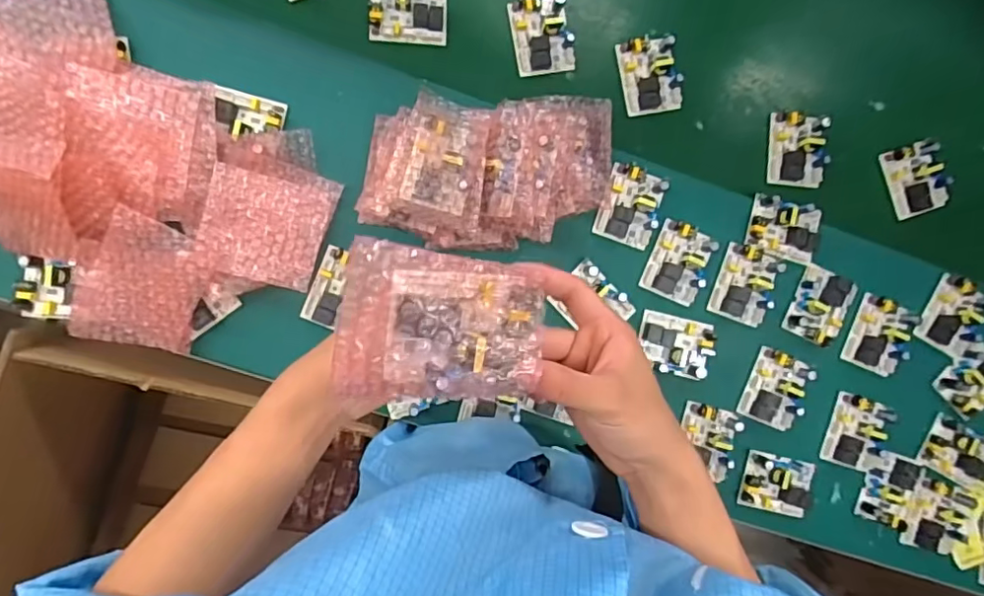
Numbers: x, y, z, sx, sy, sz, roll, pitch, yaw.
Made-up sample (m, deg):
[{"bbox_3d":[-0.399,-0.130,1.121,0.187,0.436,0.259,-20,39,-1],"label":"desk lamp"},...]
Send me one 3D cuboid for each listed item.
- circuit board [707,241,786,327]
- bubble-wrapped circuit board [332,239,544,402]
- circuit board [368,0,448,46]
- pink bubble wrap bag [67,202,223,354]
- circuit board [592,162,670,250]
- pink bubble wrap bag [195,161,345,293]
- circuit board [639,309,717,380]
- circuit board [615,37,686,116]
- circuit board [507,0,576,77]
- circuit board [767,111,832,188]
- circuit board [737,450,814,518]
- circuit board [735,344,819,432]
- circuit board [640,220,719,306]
[{"bbox_3d":[0.284,-0.017,0.640,0.064,0.019,0.084,23,85,-6],"label":"circuit board"},{"bbox_3d":[-0.027,0.018,0.316,0.108,0.029,0.084,7,96,-20],"label":"bubble-wrapped circuit board"},{"bbox_3d":[-0.088,-0.306,0.613,0.081,0.017,0.063,2,88,-7],"label":"circuit board"},{"bbox_3d":[-0.340,-0.013,0.559,0.115,0.017,0.132,22,103,-5],"label":"pink bubble wrap bag"},{"bbox_3d":[0.152,-0.101,0.627,0.061,0.033,0.079,19,86,-6],"label":"circuit board"},{"bbox_3d":[-0.222,-0.076,0.573,0.113,0.020,0.116,15,86,-6],"label":"pink bubble wrap bag"},{"bbox_3d":[0.202,0.051,0.632,0.080,0.014,0.064,13,86,-7],"label":"circuit board"},{"bbox_3d":[0.178,-0.250,0.643,0.063,0.023,0.082,-11,89,-7],"label":"circuit board"},{"bbox_3d":[0.056,-0.288,0.629,0.063,0.023,0.080,-10,89,-7],"label":"circuit board"},{"bbox_3d":[0.353,-0.171,0.664,0.061,0.018,0.083,4,87,-7],"label":"circuit board"},{"bbox_3d":[0.327,0.211,0.650,0.086,0.014,0.062,13,86,-7],"label":"circuit board"},{"bbox_3d":[0.321,0.103,0.646,0.063,0.016,0.081,23,85,-6],"label":"circuit board"},{"bbox_3d":[0.207,-0.038,0.636,0.063,0.022,0.077,22,85,-6],"label":"circuit board"}]

